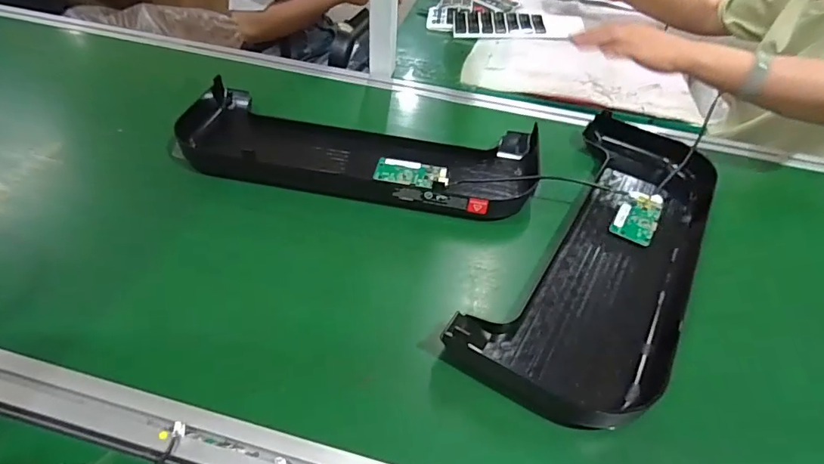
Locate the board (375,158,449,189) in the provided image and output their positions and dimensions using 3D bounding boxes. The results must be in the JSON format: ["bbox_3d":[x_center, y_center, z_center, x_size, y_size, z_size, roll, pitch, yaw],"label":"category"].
[{"bbox_3d":[0.001,-0.082,0.648,0.097,0.009,0.052,10,44,5],"label":"board"}]

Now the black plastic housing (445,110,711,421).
[{"bbox_3d":[0.233,0.014,0.567,0.181,0.063,0.488,26,47,20],"label":"black plastic housing"}]

